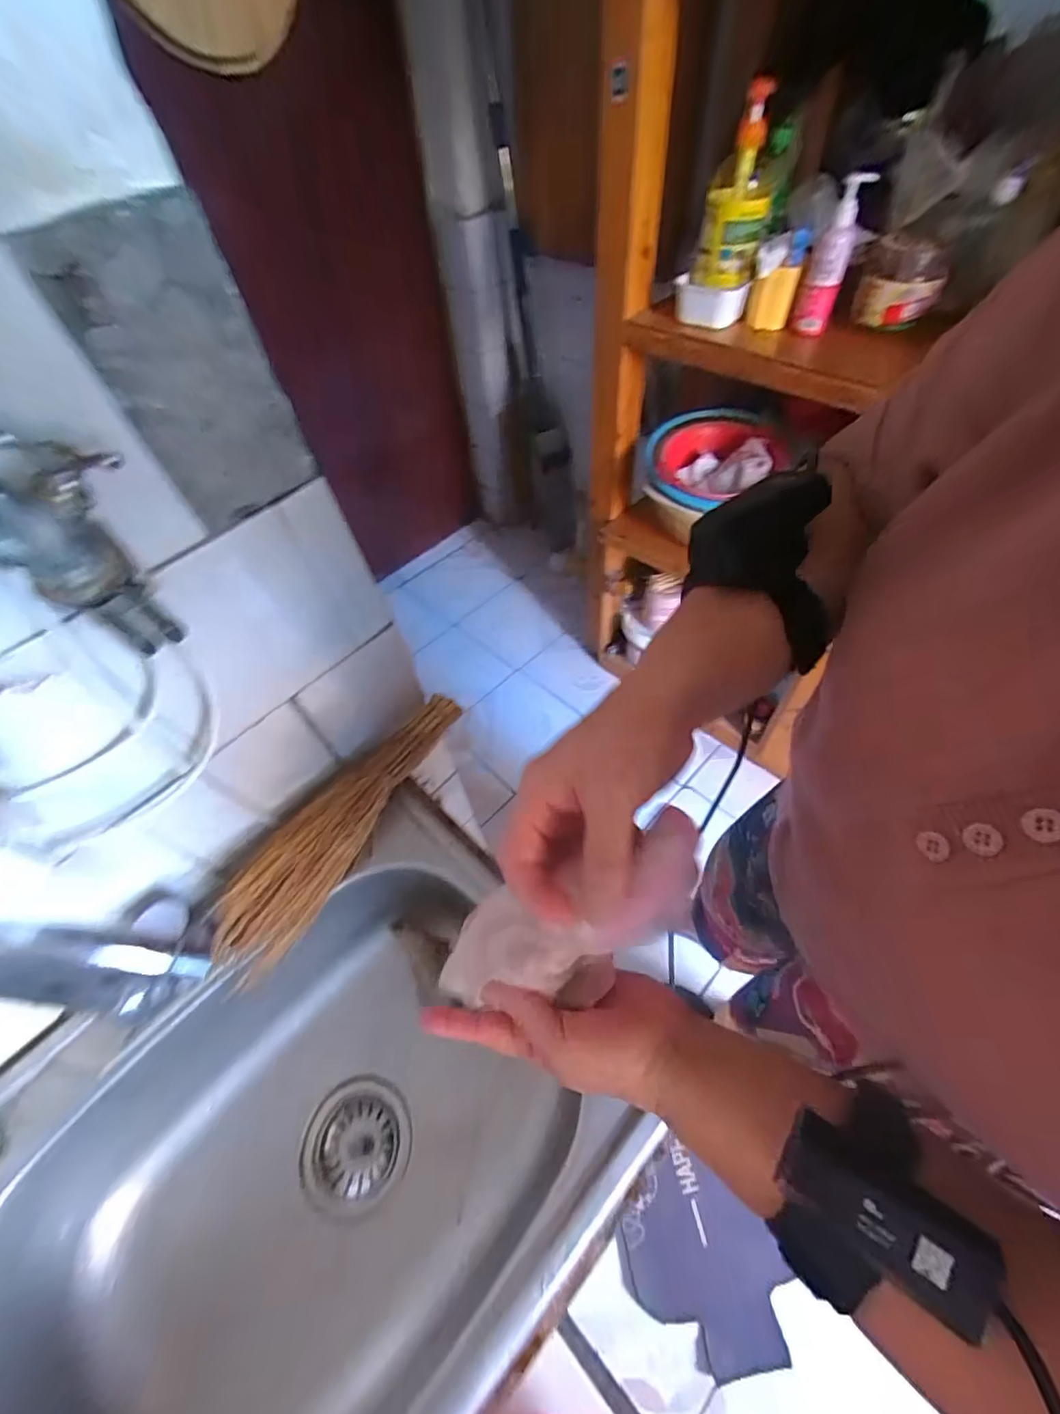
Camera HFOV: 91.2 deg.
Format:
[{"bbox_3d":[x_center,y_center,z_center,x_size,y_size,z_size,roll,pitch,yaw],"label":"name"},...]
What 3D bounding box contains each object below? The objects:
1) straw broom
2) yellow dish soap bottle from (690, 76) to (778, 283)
[{"bbox_3d":[-0.185,0.112,0.527,0.056,0.071,0.313,26,60,22],"label":"straw broom"},{"bbox_3d":[0.302,-0.732,0.740,0.102,0.197,0.054,-8,54,0],"label":"yellow dish soap bottle"}]

